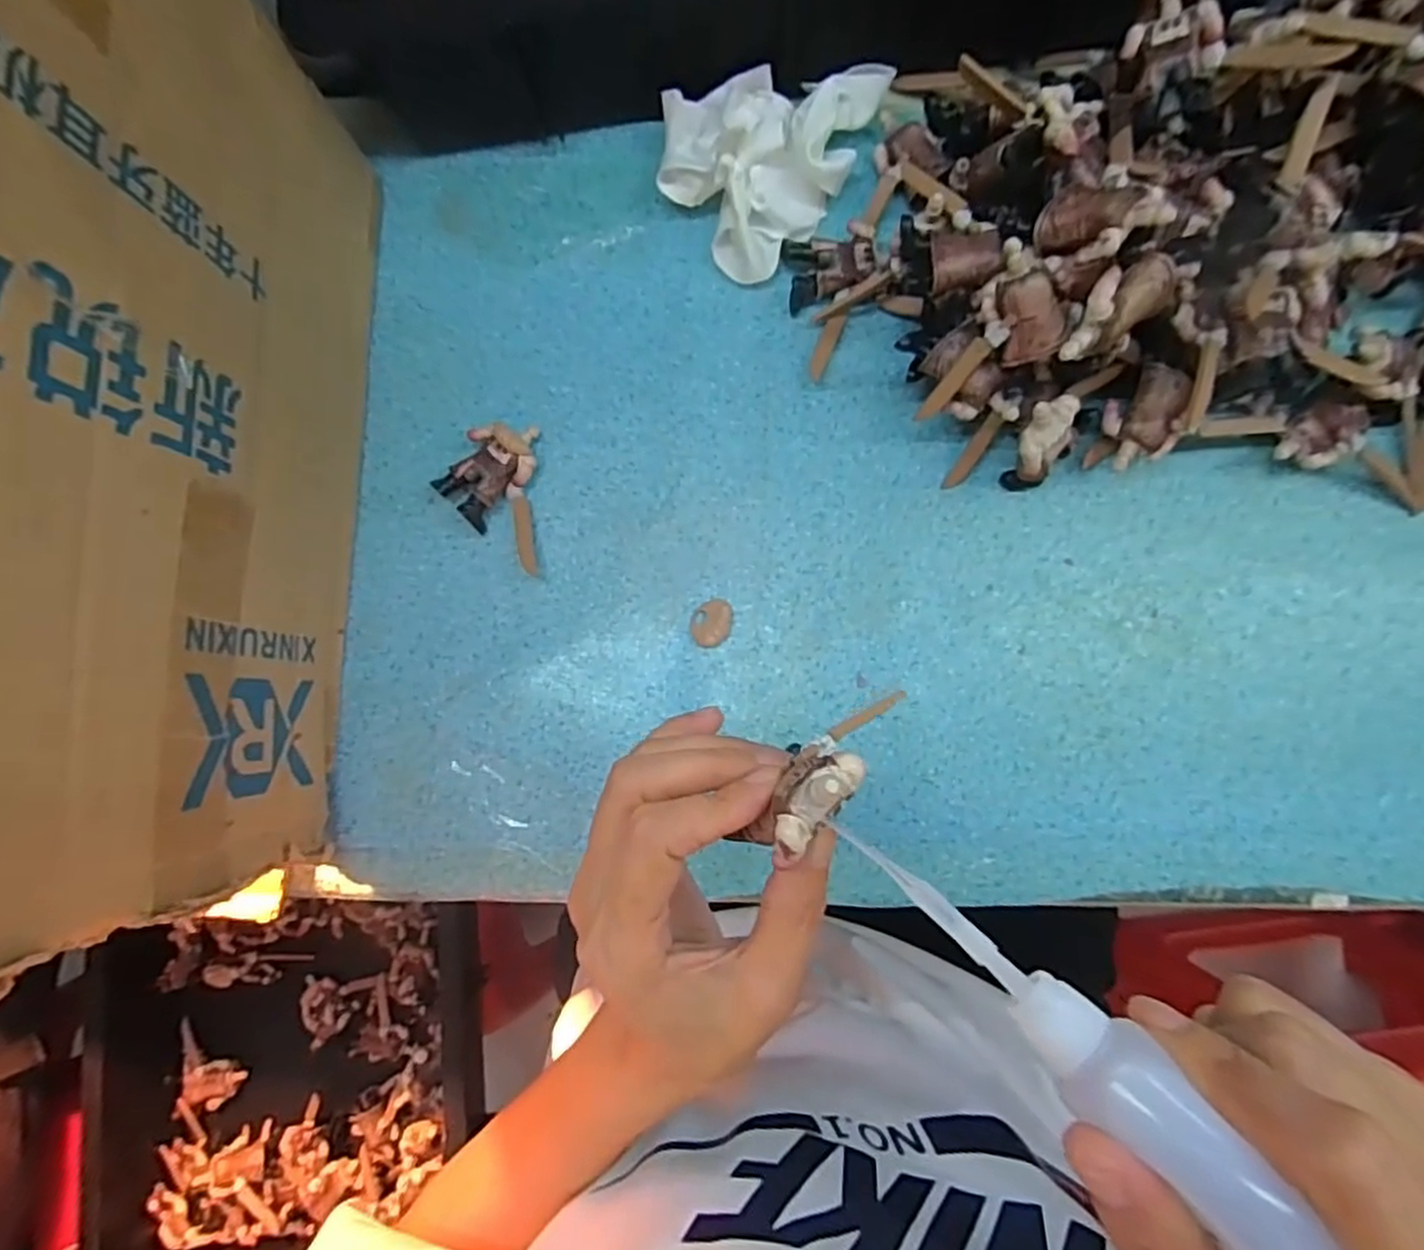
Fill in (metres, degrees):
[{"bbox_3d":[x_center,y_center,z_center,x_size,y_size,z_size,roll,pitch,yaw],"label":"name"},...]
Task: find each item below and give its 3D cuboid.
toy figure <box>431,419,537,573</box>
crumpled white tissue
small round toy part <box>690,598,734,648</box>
[{"bbox_3d":[-0.118,-0.066,0.384,0.049,0.020,0.075,-1,84,3],"label":"toy figure"},{"bbox_3d":[0.032,-0.233,0.372,0.116,0.036,0.096,-1,84,3],"label":"crumpled white tissue"},{"bbox_3d":[0.000,-0.001,0.367,0.020,0.009,0.024,4,84,4],"label":"small round toy part"}]

